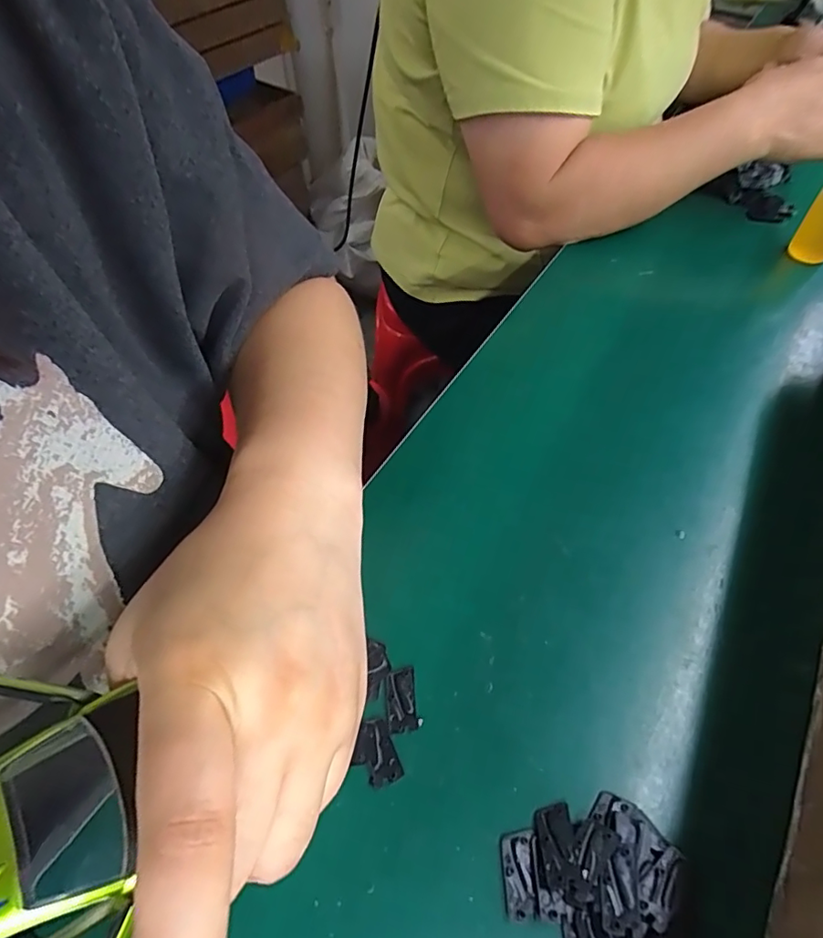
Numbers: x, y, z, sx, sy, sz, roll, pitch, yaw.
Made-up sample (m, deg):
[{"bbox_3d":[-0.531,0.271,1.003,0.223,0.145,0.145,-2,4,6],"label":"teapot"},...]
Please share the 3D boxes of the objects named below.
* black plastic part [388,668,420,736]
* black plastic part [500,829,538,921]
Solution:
[{"bbox_3d":[-0.006,0.130,0.296,0.017,0.004,0.033,-7,54,-2],"label":"black plastic part"},{"bbox_3d":[0.051,0.193,0.249,0.015,0.004,0.034,3,54,5],"label":"black plastic part"}]

